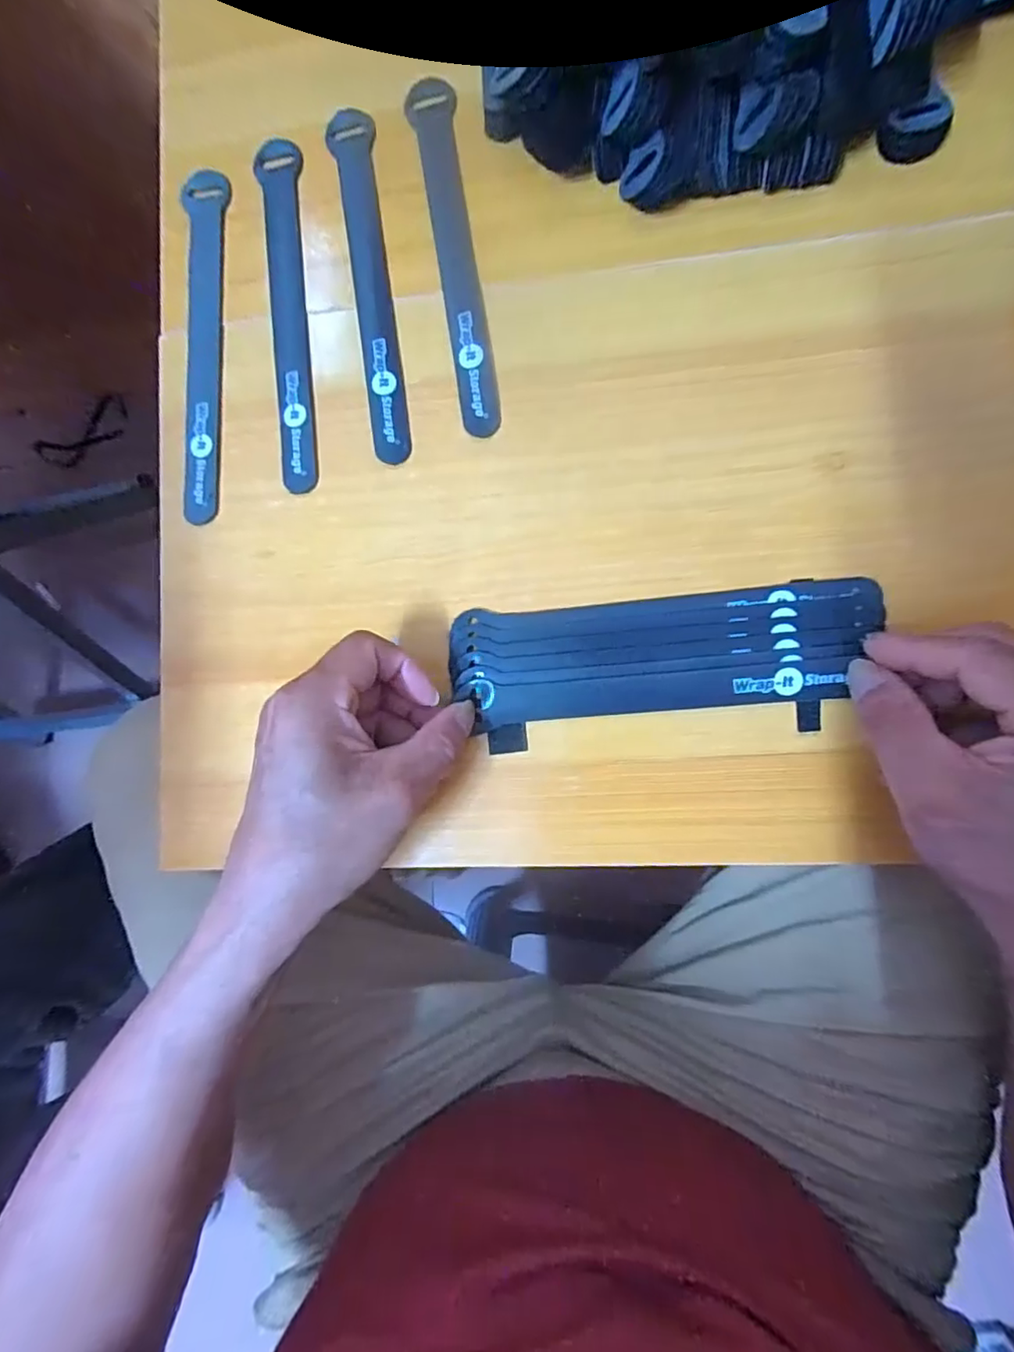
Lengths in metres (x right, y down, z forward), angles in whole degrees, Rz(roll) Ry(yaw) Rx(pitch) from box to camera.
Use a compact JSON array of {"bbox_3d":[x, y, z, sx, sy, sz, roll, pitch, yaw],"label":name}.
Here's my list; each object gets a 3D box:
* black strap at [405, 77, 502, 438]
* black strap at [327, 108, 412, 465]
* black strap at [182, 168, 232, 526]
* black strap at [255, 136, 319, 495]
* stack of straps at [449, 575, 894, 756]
[{"bbox_3d":[-0.027,-0.224,0.303,0.023,0.004,0.199,-11,86,8],"label":"black strap"},{"bbox_3d":[-0.073,-0.213,0.308,0.023,0.004,0.199,-8,86,8],"label":"black strap"},{"bbox_3d":[-0.168,-0.183,0.319,0.023,0.005,0.198,-2,87,8],"label":"black strap"},{"bbox_3d":[-0.120,-0.199,0.315,0.023,0.005,0.198,-4,86,8],"label":"black strap"},{"bbox_3d":[0.073,-0.006,0.275,0.195,0.010,0.067,-6,86,9],"label":"stack of straps"}]

